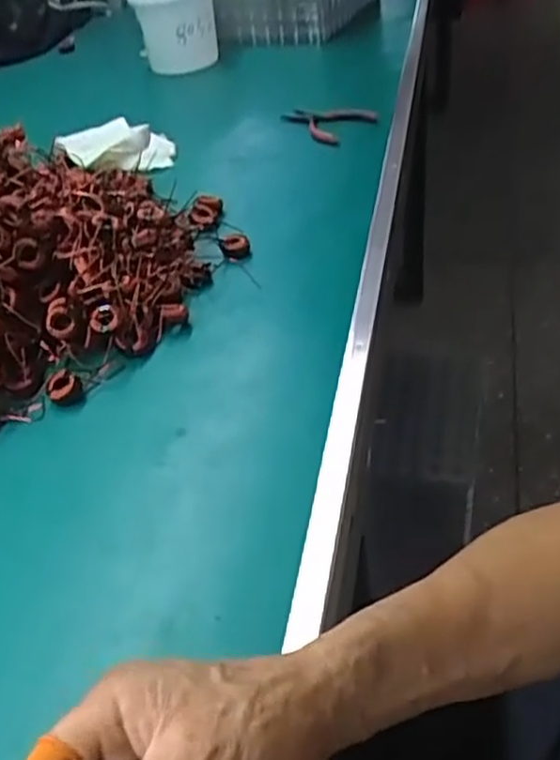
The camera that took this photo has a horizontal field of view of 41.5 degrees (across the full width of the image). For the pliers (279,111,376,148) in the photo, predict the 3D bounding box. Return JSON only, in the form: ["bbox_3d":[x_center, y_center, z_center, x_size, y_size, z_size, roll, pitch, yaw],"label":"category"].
[{"bbox_3d":[0.051,-0.330,0.933,0.117,0.021,0.087,26,51,33],"label":"pliers"}]

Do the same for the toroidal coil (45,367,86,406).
[{"bbox_3d":[-0.165,0.006,0.566,0.026,0.015,0.026,-14,55,21],"label":"toroidal coil"}]

